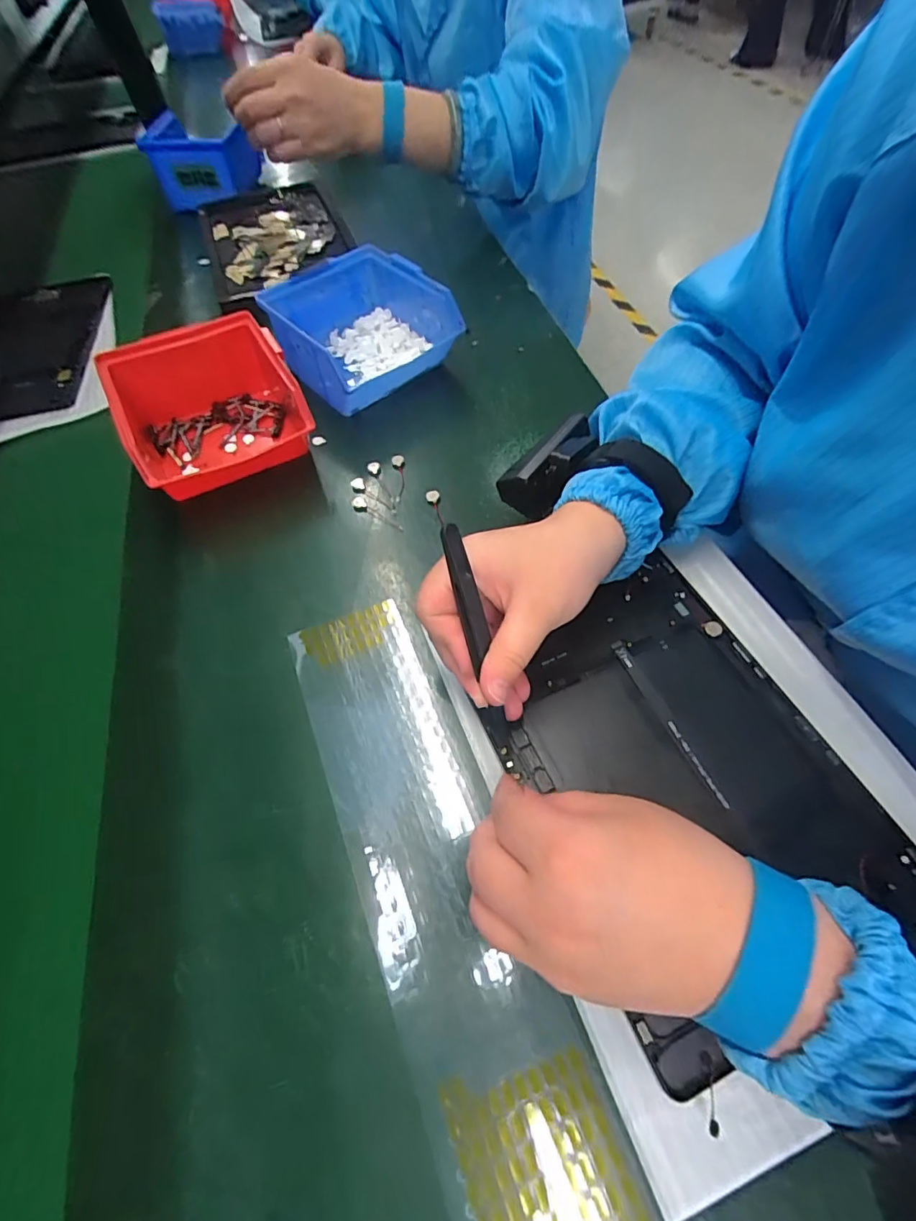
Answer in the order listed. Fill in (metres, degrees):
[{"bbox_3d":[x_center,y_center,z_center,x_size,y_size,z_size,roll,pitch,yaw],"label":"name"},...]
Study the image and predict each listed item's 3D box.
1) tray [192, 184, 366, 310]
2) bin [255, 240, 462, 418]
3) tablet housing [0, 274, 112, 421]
[{"bbox_3d":[-0.208,-0.425,0.578,0.154,0.013,0.245,-20,59,-7],"label":"tray"},{"bbox_3d":[-0.084,-0.240,0.443,0.124,0.069,0.126,-33,62,-15],"label":"bin"},{"bbox_3d":[-0.454,-0.265,0.516,0.169,0.017,0.225,-12,58,-2],"label":"tablet housing"}]

